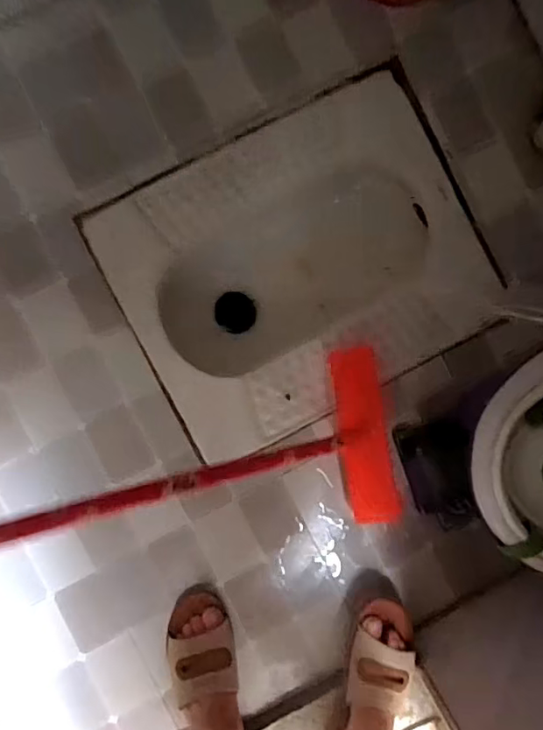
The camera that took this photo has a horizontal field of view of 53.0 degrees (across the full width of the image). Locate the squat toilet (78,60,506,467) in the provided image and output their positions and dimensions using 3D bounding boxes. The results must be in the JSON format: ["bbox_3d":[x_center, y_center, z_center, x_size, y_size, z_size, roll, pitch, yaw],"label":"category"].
[{"bbox_3d":[0.040,-0.151,0.894,0.532,0.164,0.424,-28,92,-2],"label":"squat toilet"}]

